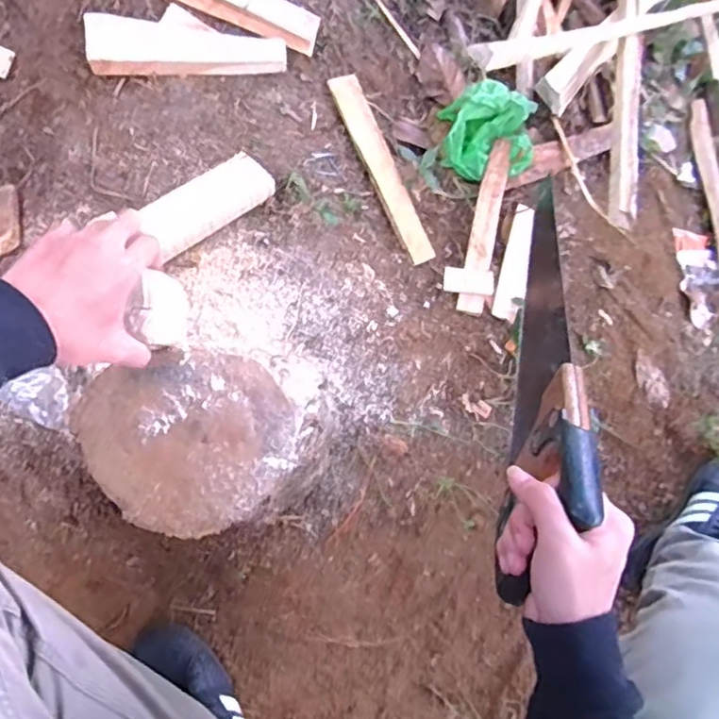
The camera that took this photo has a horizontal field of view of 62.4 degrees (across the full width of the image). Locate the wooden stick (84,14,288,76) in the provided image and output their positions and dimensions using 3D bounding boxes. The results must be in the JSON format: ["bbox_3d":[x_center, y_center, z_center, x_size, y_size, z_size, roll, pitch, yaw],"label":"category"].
[{"bbox_3d":[-0.220,-0.401,0.771,0.243,0.031,0.062,-2,72,-12],"label":"wooden stick"}]

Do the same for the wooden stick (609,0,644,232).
[{"bbox_3d":[0.436,-0.447,0.960,0.035,0.037,0.627,14,60,5],"label":"wooden stick"}]

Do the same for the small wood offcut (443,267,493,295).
[{"bbox_3d":[0.163,-0.115,0.879,0.076,0.015,0.043,2,73,2],"label":"small wood offcut"}]

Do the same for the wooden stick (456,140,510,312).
[{"bbox_3d":[0.197,-0.211,0.917,0.041,0.026,0.308,13,74,5],"label":"wooden stick"}]

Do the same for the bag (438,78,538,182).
[{"bbox_3d":[0.202,-0.354,0.937,0.159,0.088,0.128,13,74,5],"label":"bag"}]

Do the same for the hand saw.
[{"bbox_3d":[0.172,-0.020,0.565,0.038,0.111,0.457,11,43,5],"label":"hand saw"}]

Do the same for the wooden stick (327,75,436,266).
[{"bbox_3d":[0.035,-0.273,0.863,0.049,0.012,0.282,-29,96,-27],"label":"wooden stick"}]

